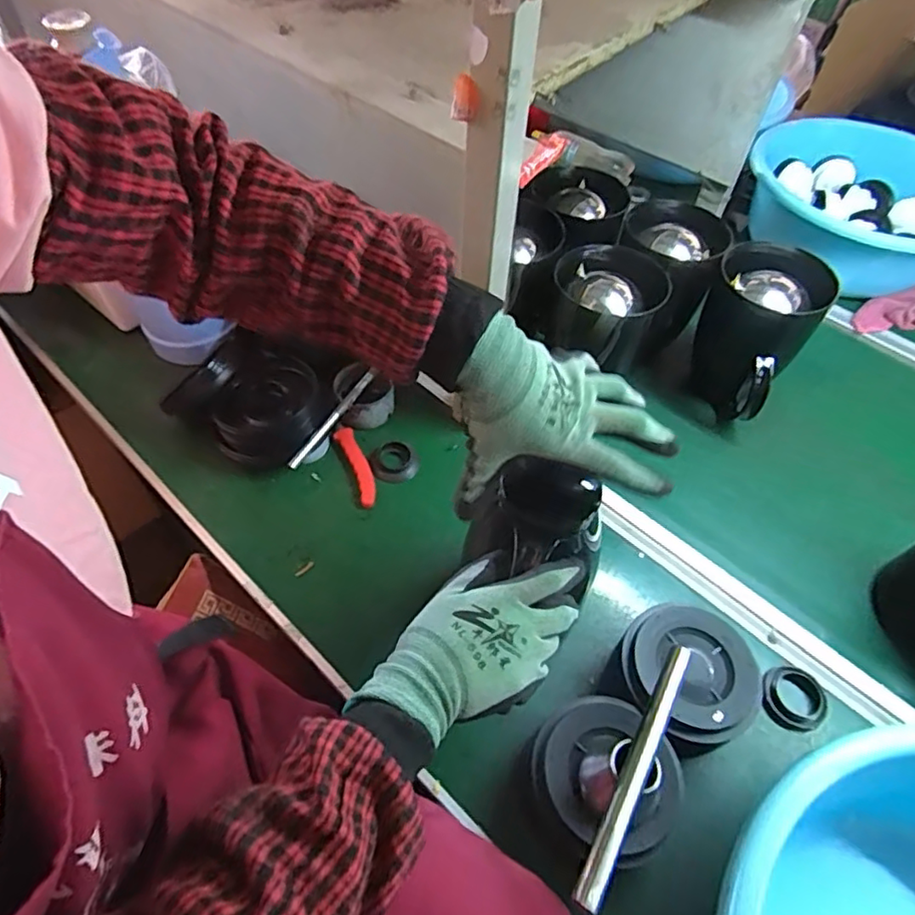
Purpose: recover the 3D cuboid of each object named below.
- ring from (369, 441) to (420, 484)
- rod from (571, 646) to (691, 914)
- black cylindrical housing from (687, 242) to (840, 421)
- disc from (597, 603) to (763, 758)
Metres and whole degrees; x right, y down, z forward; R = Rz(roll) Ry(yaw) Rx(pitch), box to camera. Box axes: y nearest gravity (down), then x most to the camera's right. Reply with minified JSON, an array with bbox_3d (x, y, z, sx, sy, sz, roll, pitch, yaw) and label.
[{"bbox_3d":[-0.077,0.007,0.738,0.055,0.014,0.053,17,54,10],"label":"ring"},{"bbox_3d":[0.133,0.225,0.440,0.017,0.017,0.196,28,53,18],"label":"rod"},{"bbox_3d":[0.371,-0.158,0.769,0.120,0.187,0.124,1,53,-2],"label":"black cylindrical housing"},{"bbox_3d":[0.206,0.212,0.567,0.120,0.077,0.118,1,53,-2],"label":"disc"}]

